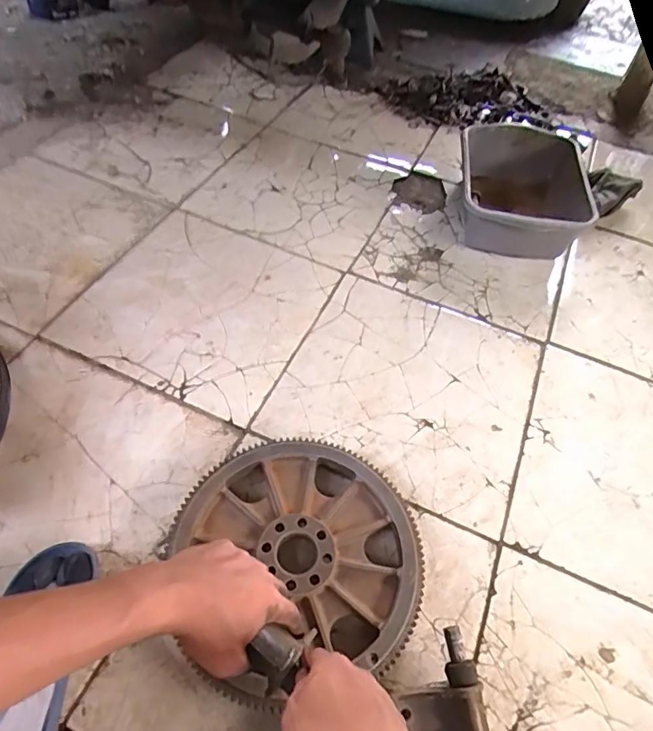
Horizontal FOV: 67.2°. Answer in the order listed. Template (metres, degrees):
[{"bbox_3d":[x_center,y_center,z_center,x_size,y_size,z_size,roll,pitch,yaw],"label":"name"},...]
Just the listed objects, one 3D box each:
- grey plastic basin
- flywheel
[{"bbox_3d":[0.423,-0.366,1.074,0.285,0.139,0.294,13,55,7],"label":"grey plastic basin"},{"bbox_3d":[-0.033,0.241,0.645,0.298,0.048,0.300,-11,56,-10],"label":"flywheel"}]

